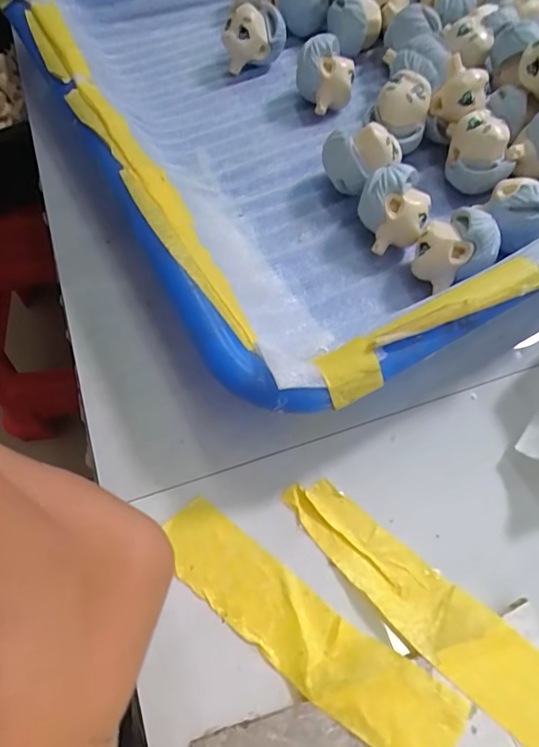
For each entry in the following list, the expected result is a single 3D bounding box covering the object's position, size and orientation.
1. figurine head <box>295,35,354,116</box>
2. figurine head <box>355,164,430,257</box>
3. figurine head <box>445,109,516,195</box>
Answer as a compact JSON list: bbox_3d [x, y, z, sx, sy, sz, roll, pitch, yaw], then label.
[{"bbox_3d":[0.025,-0.125,0.200,0.019,0.025,0.020,-23,66,-12],"label":"figurine head"},{"bbox_3d":[0.045,-0.056,0.167,0.020,0.023,0.022,1,63,-1],"label":"figurine head"},{"bbox_3d":[0.080,-0.082,0.179,0.018,0.020,0.025,-16,65,-9],"label":"figurine head"}]

